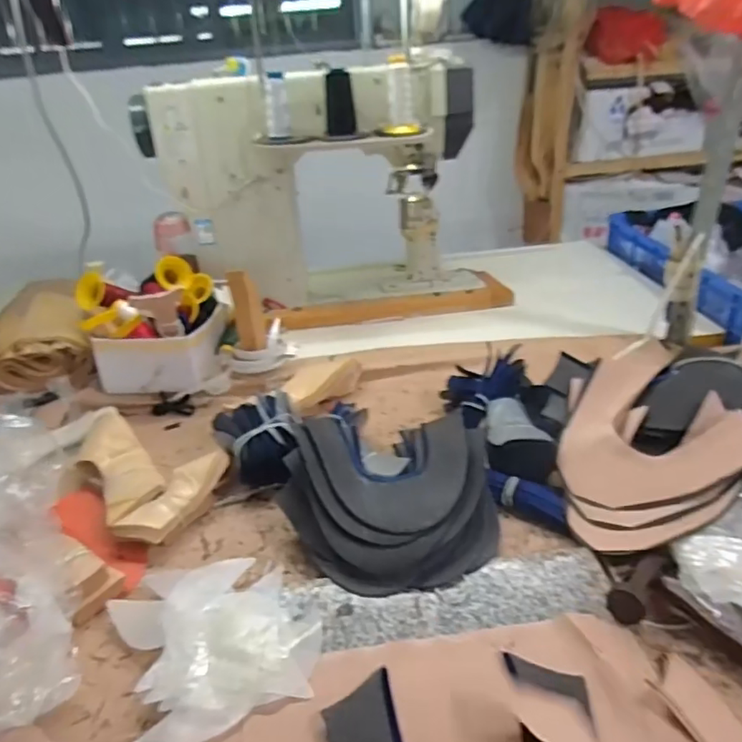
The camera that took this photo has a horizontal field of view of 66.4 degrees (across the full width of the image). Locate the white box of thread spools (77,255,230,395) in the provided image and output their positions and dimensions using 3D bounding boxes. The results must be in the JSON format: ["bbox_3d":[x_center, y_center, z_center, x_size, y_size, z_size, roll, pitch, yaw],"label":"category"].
[{"bbox_3d":[-0.361,-0.081,0.943,0.225,0.146,0.219,-9,31,-8],"label":"white box of thread spools"}]

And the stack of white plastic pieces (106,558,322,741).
[{"bbox_3d":[-0.144,0.243,0.527,0.160,0.027,0.188,-18,33,-22],"label":"stack of white plastic pieces"}]

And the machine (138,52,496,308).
[{"bbox_3d":[-0.107,-0.334,1.070,0.589,0.403,0.185,-7,30,-5],"label":"machine"}]

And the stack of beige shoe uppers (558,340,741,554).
[{"bbox_3d":[0.328,0.089,0.661,0.195,0.076,0.278,7,32,18],"label":"stack of beige shoe uppers"}]

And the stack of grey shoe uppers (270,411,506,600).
[{"bbox_3d":[0.011,0.132,0.630,0.252,0.077,0.215,-4,30,-1],"label":"stack of grey shoe uppers"}]

